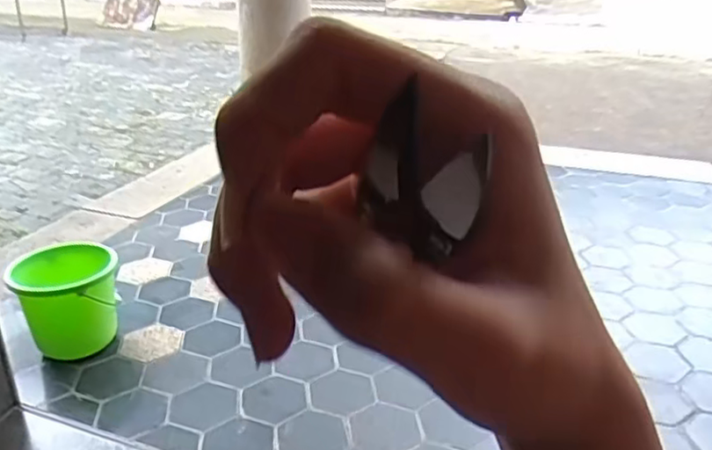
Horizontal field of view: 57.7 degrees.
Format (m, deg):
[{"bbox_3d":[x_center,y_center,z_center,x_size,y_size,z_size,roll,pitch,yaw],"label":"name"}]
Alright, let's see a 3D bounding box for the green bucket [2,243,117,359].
[{"bbox_3d":[-0.649,0.175,1.465,0.213,0.189,0.228,0,25,0],"label":"green bucket"}]

